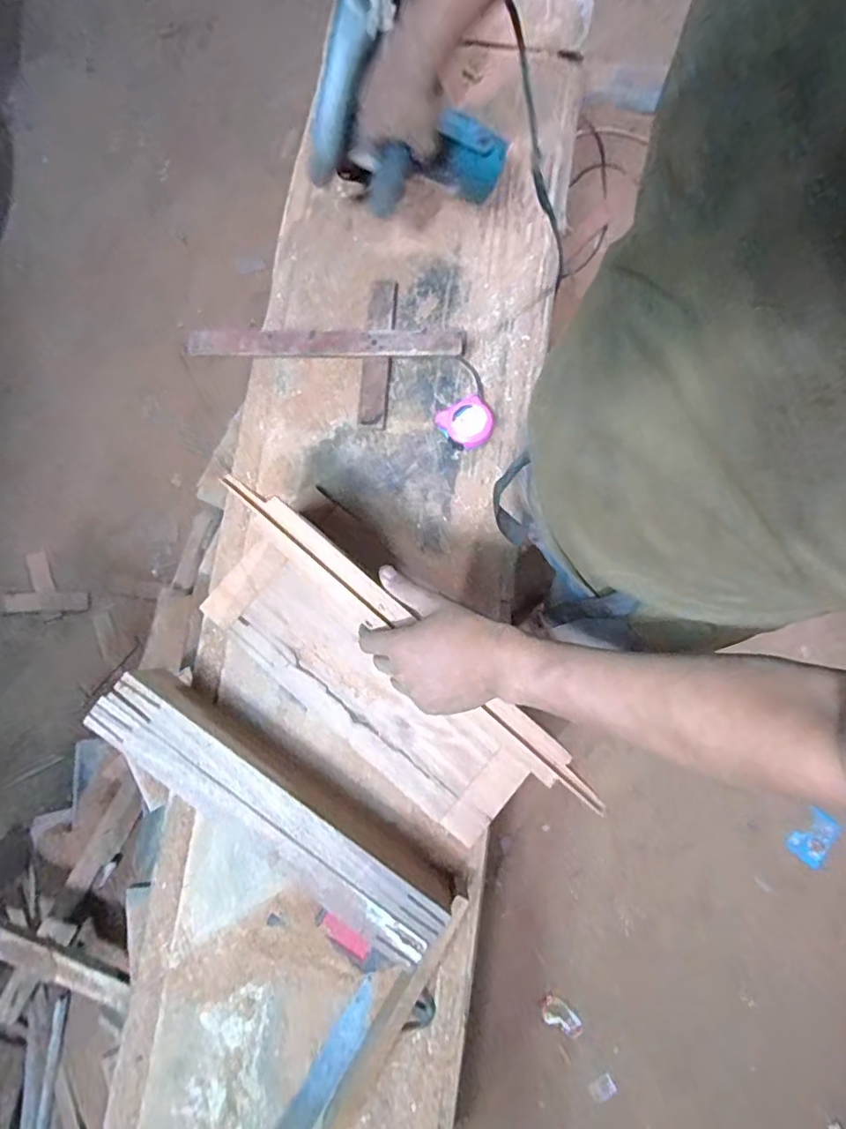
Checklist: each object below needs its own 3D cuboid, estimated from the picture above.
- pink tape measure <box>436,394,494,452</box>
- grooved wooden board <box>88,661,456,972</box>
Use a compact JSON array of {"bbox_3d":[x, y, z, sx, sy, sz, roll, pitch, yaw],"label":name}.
[{"bbox_3d":[0.060,-0.189,0.783,0.067,0.035,0.065,-32,81,-4],"label":"pink tape measure"},{"bbox_3d":[-0.176,0.286,0.702,0.462,0.119,0.092,35,82,7],"label":"grooved wooden board"}]

